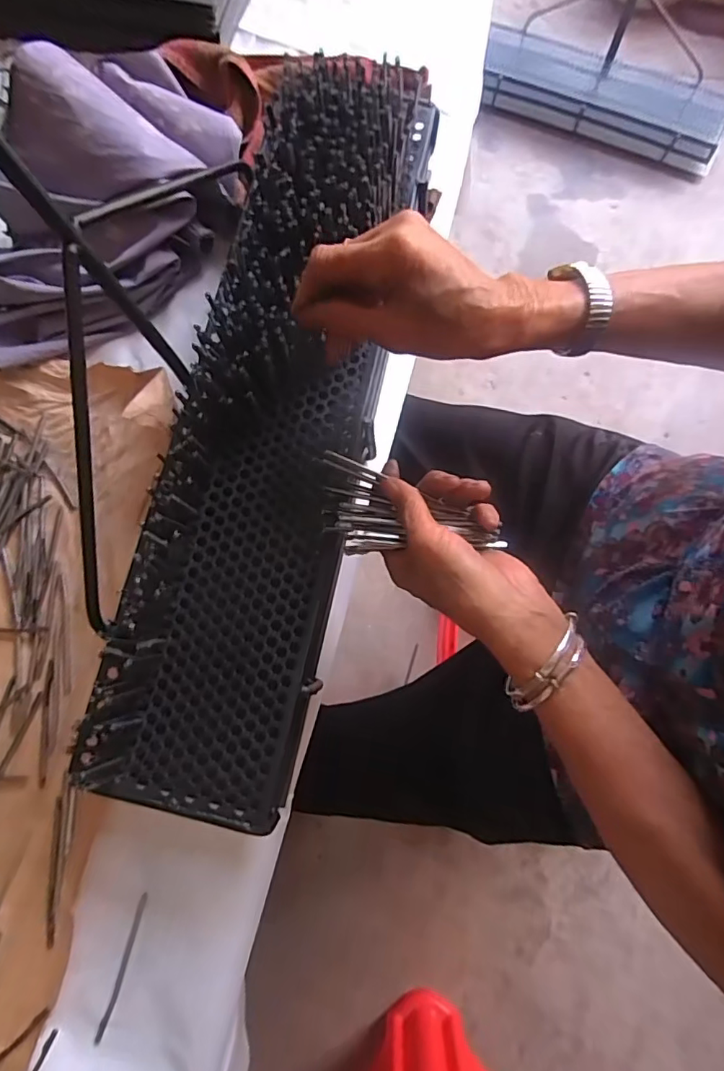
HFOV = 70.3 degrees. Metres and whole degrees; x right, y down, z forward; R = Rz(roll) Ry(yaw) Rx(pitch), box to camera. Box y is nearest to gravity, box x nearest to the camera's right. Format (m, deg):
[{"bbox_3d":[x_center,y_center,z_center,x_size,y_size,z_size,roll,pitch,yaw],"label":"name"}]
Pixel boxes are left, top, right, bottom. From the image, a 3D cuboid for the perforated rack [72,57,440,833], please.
[{"bbox_3d":[-0.065,-0.089,0.381,0.138,0.056,0.562,12,85,5],"label":"perforated rack"}]

